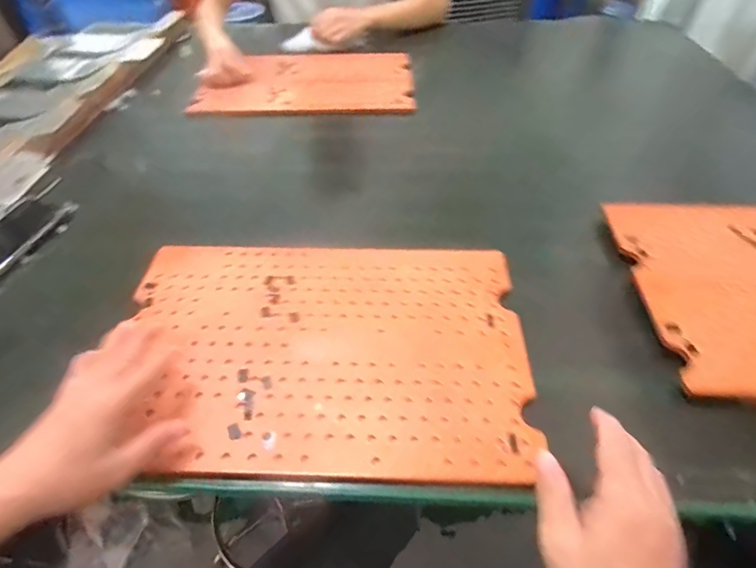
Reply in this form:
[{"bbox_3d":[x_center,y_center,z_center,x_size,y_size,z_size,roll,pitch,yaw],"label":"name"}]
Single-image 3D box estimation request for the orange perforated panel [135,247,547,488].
[{"bbox_3d":[-0.058,0.060,0.460,0.407,0.008,0.281,1,47,1],"label":"orange perforated panel"}]

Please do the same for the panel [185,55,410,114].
[{"bbox_3d":[-0.147,-0.430,0.926,0.433,0.024,0.306,0,47,0],"label":"panel"}]

